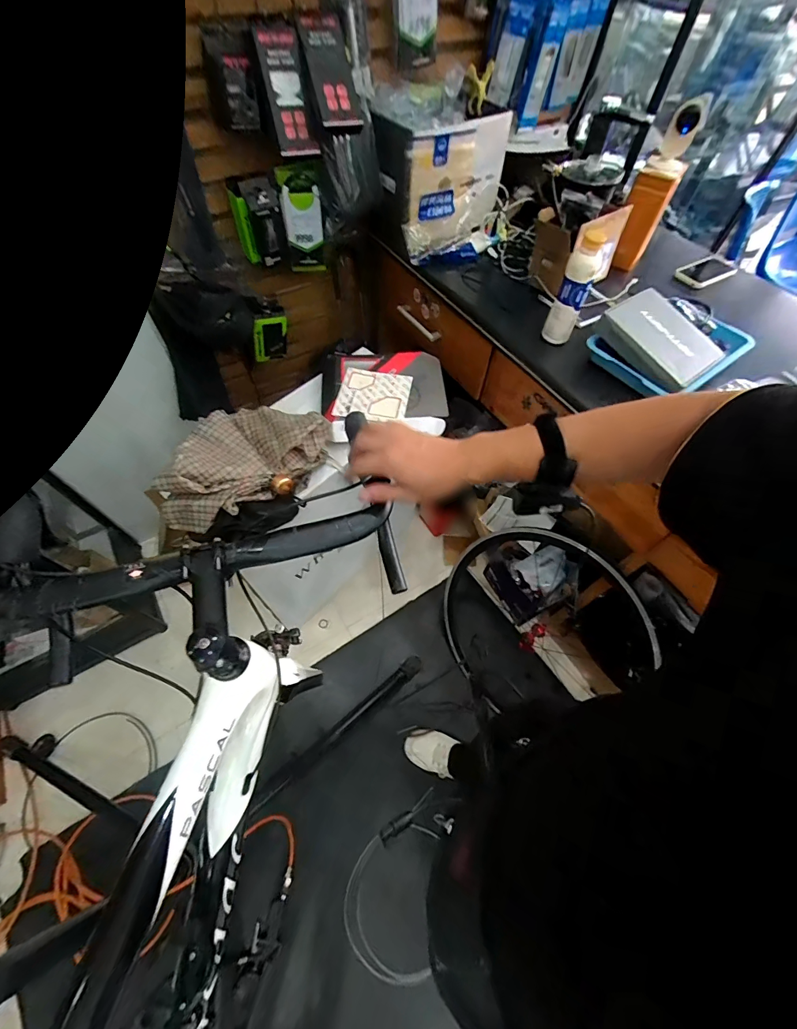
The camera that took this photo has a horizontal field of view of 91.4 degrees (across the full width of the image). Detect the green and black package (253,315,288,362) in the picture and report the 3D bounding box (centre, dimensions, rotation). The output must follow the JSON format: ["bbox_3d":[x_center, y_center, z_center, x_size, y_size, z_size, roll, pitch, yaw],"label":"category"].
[{"bbox_3d":[-0.394,-0.545,1.201,0.097,0.181,0.033,-15,74,-21],"label":"green and black package"}]

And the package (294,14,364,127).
[{"bbox_3d":[-0.145,-0.961,0.849,0.103,0.050,0.188,-14,98,-10],"label":"package"}]

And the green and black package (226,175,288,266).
[{"bbox_3d":[-0.356,-0.750,1.004,0.118,0.174,0.062,-16,61,-11],"label":"green and black package"}]

